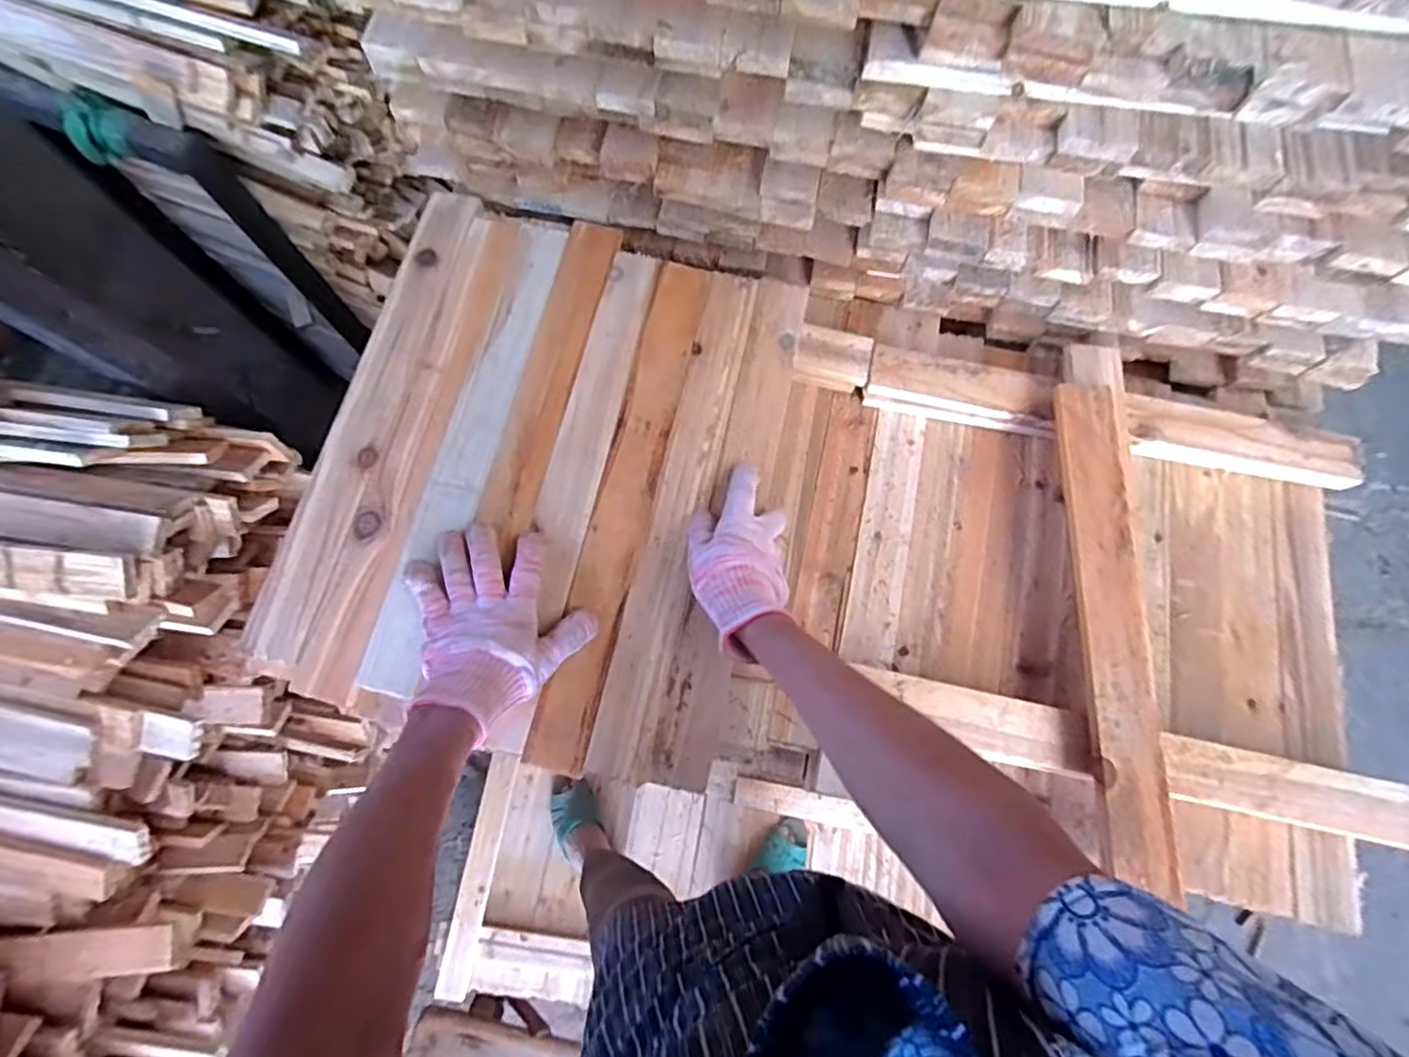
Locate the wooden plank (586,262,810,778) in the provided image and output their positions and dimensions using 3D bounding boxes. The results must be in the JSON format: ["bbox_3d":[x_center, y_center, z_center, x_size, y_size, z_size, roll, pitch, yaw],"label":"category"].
[{"bbox_3d":[0.006,-0.022,0.584,0.105,0.016,0.492,12,75,4],"label":"wooden plank"}]

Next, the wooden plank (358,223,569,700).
[{"bbox_3d":[-0.216,-0.087,0.585,0.050,0.017,0.478,13,75,4],"label":"wooden plank"}]

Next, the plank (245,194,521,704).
[{"bbox_3d":[-0.297,-0.105,0.592,0.109,0.017,0.498,12,72,4],"label":"plank"}]

